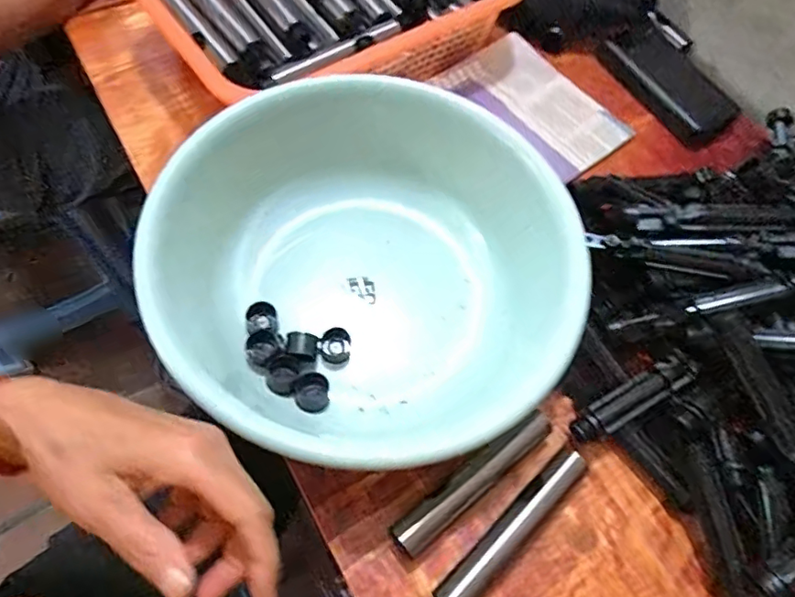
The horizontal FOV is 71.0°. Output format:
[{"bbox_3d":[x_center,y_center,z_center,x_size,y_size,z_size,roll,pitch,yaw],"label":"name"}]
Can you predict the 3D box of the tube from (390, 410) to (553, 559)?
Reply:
[{"bbox_3d":[0.056,0.129,0.399,0.138,0.019,0.024,-34,71,-20],"label":"tube"}]

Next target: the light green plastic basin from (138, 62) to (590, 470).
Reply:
[{"bbox_3d":[-0.020,-0.029,0.422,0.295,0.103,0.271,2,63,-5],"label":"light green plastic basin"}]

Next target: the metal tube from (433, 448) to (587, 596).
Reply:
[{"bbox_3d":[0.081,0.159,0.385,0.139,0.018,0.022,-39,73,-22],"label":"metal tube"}]

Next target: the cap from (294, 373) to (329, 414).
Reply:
[{"bbox_3d":[-0.064,0.071,0.419,0.025,0.011,0.028,-10,65,-11],"label":"cap"}]

